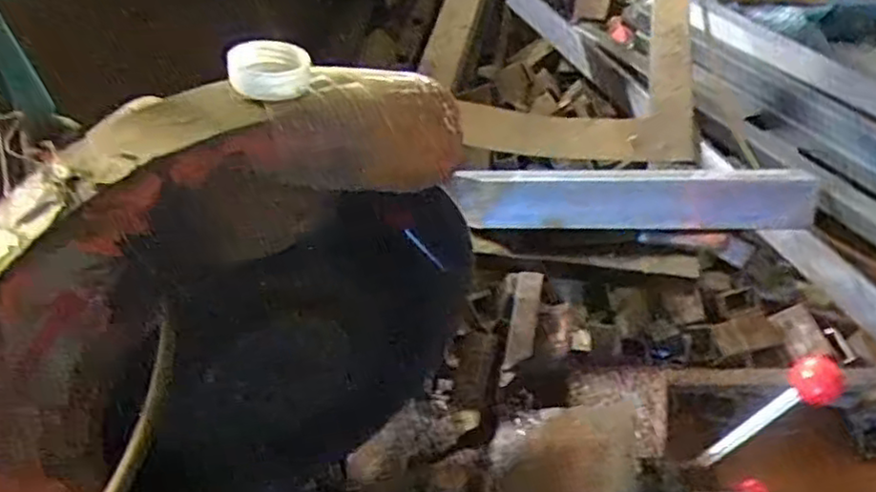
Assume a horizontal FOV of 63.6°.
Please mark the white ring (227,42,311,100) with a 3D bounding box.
[{"bbox_3d":[-0.068,-0.071,0.286,0.032,0.014,0.032,-2,48,3],"label":"white ring"}]

